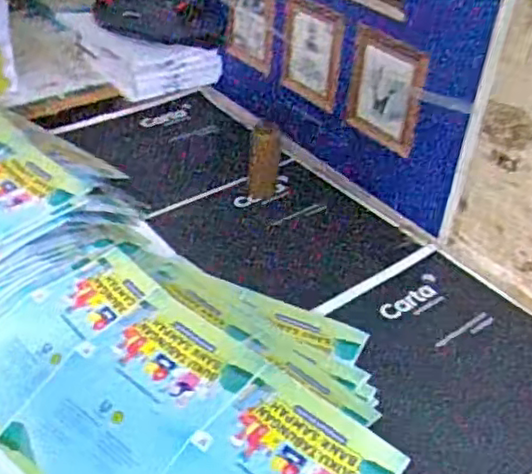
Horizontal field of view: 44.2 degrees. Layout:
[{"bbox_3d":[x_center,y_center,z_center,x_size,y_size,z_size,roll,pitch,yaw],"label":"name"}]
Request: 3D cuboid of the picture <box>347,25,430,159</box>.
[{"bbox_3d":[0.160,-0.195,0.881,0.005,0.141,0.121,-15,34,-37],"label":"picture"}]

